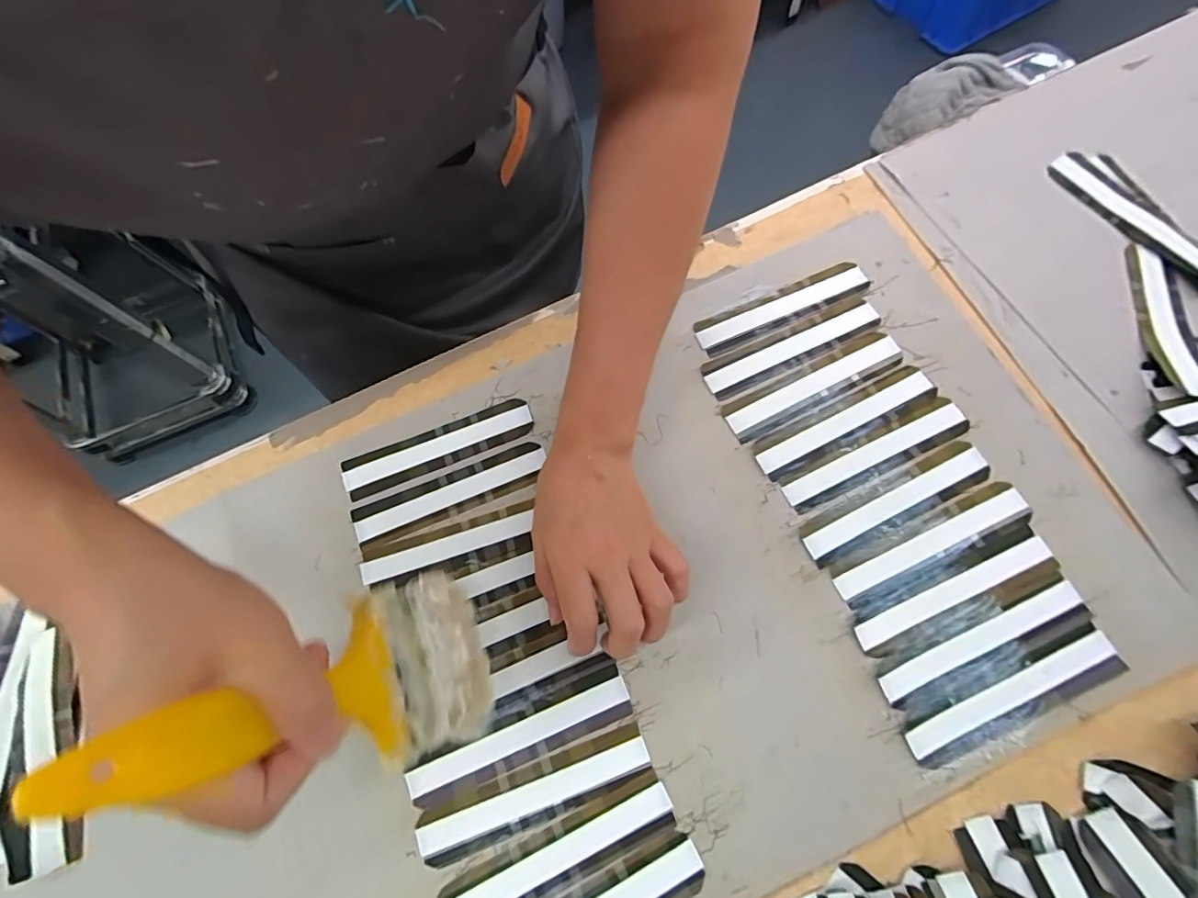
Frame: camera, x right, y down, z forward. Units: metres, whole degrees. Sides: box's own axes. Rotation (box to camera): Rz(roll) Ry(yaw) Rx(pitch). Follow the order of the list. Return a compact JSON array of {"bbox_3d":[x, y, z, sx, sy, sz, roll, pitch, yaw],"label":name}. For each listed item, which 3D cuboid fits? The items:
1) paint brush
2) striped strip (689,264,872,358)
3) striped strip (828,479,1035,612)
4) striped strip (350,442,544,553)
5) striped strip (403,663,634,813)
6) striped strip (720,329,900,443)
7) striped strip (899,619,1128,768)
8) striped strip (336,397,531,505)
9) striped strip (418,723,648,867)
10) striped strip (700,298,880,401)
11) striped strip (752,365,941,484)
[{"bbox_3d":[-0.109,0.106,0.222,0.014,0.195,0.084,-24,77,15],"label":"paint brush"},{"bbox_3d":[0.144,-0.112,0.417,0.143,0.007,0.033,-23,72,-6],"label":"striped strip"},{"bbox_3d":[0.222,0.062,0.354,0.140,0.007,0.031,-24,72,-6],"label":"striped strip"},{"bbox_3d":[-0.107,0.032,0.377,0.139,0.004,0.032,-21,71,-5],"label":"striped strip"},{"bbox_3d":[-0.049,0.178,0.325,0.141,0.005,0.031,-23,72,-5],"label":"striped strip"},{"bbox_3d":[0.160,-0.048,0.394,0.141,0.004,0.033,-26,75,-4],"label":"striped strip"},{"bbox_3d":[0.251,0.149,0.322,0.141,0.005,0.033,-24,70,-4],"label":"striped strip"},{"bbox_3d":[-0.120,-0.001,0.390,0.141,0.004,0.033,-22,71,-5],"label":"striped strip"},{"bbox_3d":[-0.038,0.208,0.315,0.141,0.004,0.031,-21,71,-5],"label":"striped strip"},{"bbox_3d":[0.147,-0.079,0.404,0.142,0.009,0.032,-24,72,-6],"label":"striped strip"},{"bbox_3d":[0.179,-0.020,0.383,0.141,0.004,0.032,-26,72,-7],"label":"striped strip"}]

